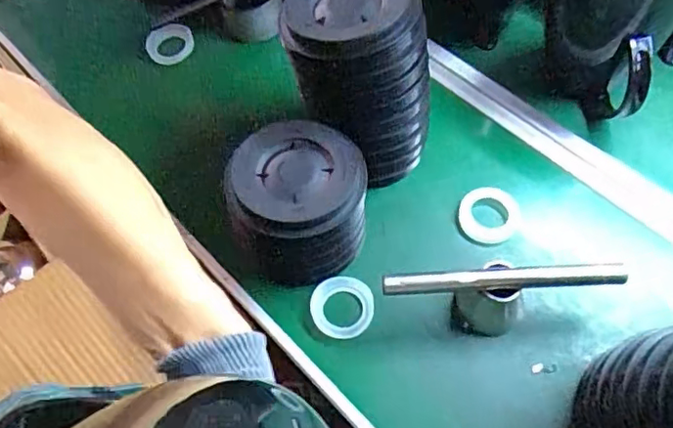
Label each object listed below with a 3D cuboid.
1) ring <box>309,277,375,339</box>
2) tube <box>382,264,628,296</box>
[{"bbox_3d":[0.005,0.087,0.546,0.058,0.006,0.056,-1,76,3],"label":"ring"},{"bbox_3d":[0.138,0.055,0.488,0.196,0.017,0.017,-4,60,1],"label":"tube"}]

